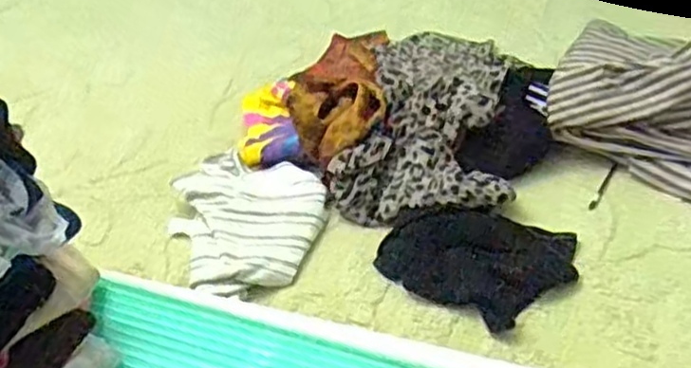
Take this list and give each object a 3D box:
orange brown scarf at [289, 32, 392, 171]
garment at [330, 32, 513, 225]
[{"bbox_3d":[-0.003,-0.155,1.018,0.120,0.083,0.368,-1,38,5],"label":"orange brown scarf"},{"bbox_3d":[0.134,-0.123,0.986,0.211,0.071,0.446,6,40,14],"label":"garment"}]

